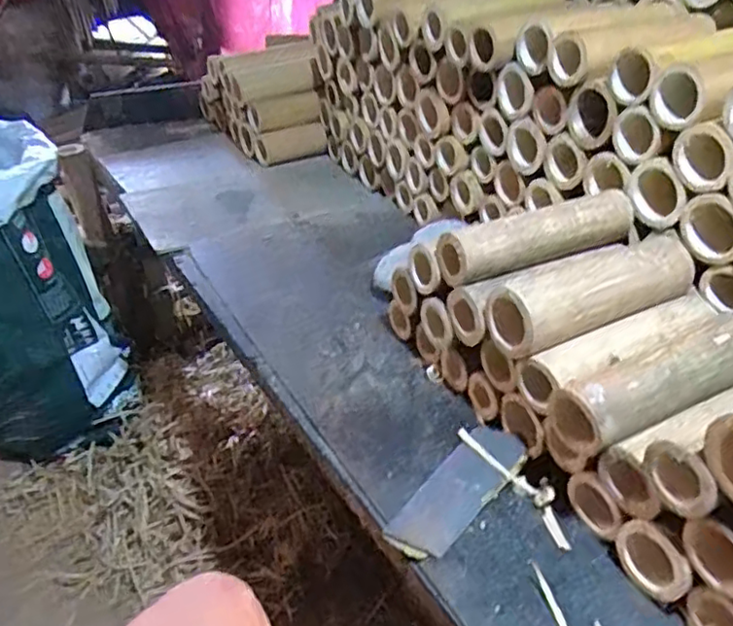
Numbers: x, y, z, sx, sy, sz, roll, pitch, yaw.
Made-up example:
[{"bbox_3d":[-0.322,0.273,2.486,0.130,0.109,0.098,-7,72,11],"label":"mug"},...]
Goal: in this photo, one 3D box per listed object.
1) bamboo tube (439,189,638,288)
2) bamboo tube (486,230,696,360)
[{"bbox_3d":[0.153,-0.071,0.562,0.181,0.044,0.037,-18,41,-17],"label":"bamboo tube"},{"bbox_3d":[0.189,-0.020,0.519,0.192,0.050,0.049,-19,42,-19],"label":"bamboo tube"}]

